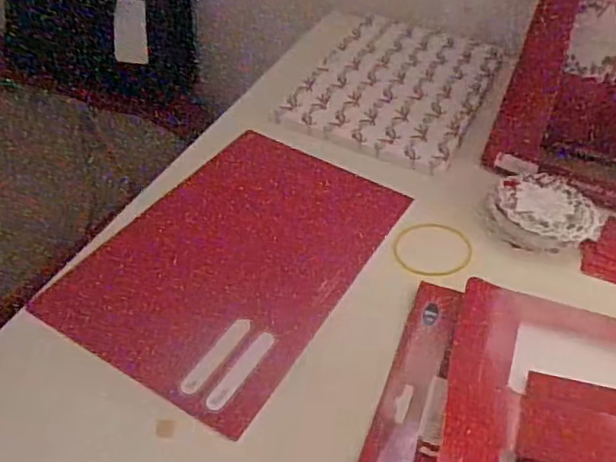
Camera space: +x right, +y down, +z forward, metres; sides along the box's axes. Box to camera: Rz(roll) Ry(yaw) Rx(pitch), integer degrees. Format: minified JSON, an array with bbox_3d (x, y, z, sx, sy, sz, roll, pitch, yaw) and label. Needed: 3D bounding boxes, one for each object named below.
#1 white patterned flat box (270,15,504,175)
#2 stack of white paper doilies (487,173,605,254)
[{"bbox_3d":[0.098,-0.157,0.631,0.172,0.021,0.262,21,43,15],"label":"white patterned flat box"},{"bbox_3d":[0.193,-0.014,0.484,0.085,0.027,0.071,-5,43,-13],"label":"stack of white paper doilies"}]

